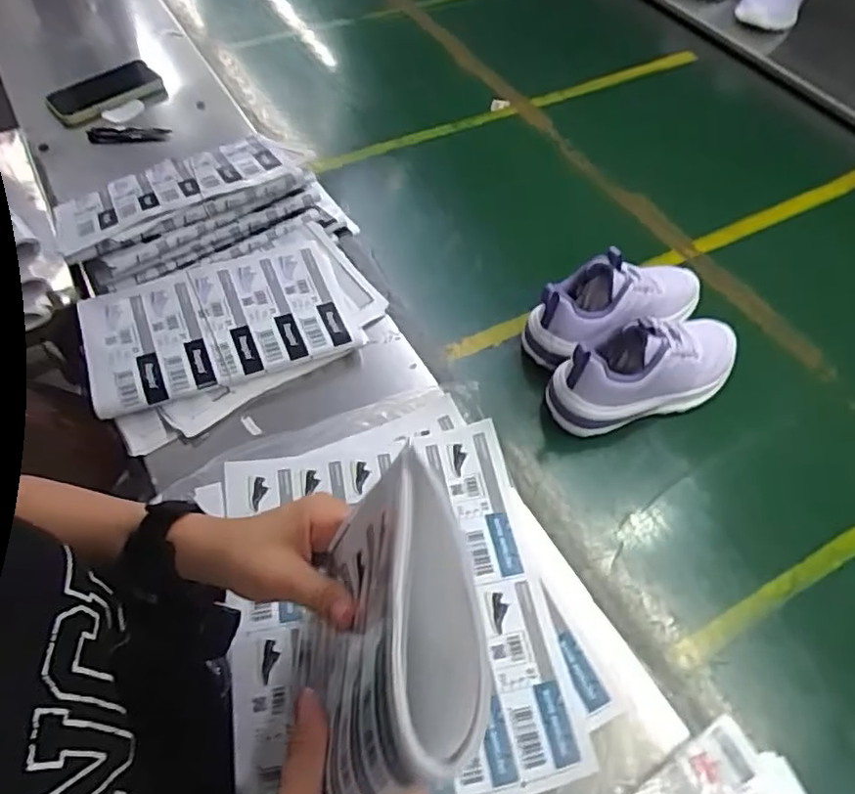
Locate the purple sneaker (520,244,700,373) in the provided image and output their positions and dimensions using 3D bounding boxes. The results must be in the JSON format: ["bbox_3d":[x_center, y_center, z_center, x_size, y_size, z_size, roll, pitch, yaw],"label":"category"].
[{"bbox_3d":[0.203,-0.098,0.641,0.201,0.093,0.079,-22,59,-16],"label":"purple sneaker"}]

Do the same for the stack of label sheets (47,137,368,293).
[{"bbox_3d":[-0.246,-0.212,0.675,0.282,0.067,0.162,-24,60,-17],"label":"stack of label sheets"}]

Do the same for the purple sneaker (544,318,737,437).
[{"bbox_3d":[0.217,-0.034,0.598,0.195,0.096,0.072,-17,58,-13],"label":"purple sneaker"}]

